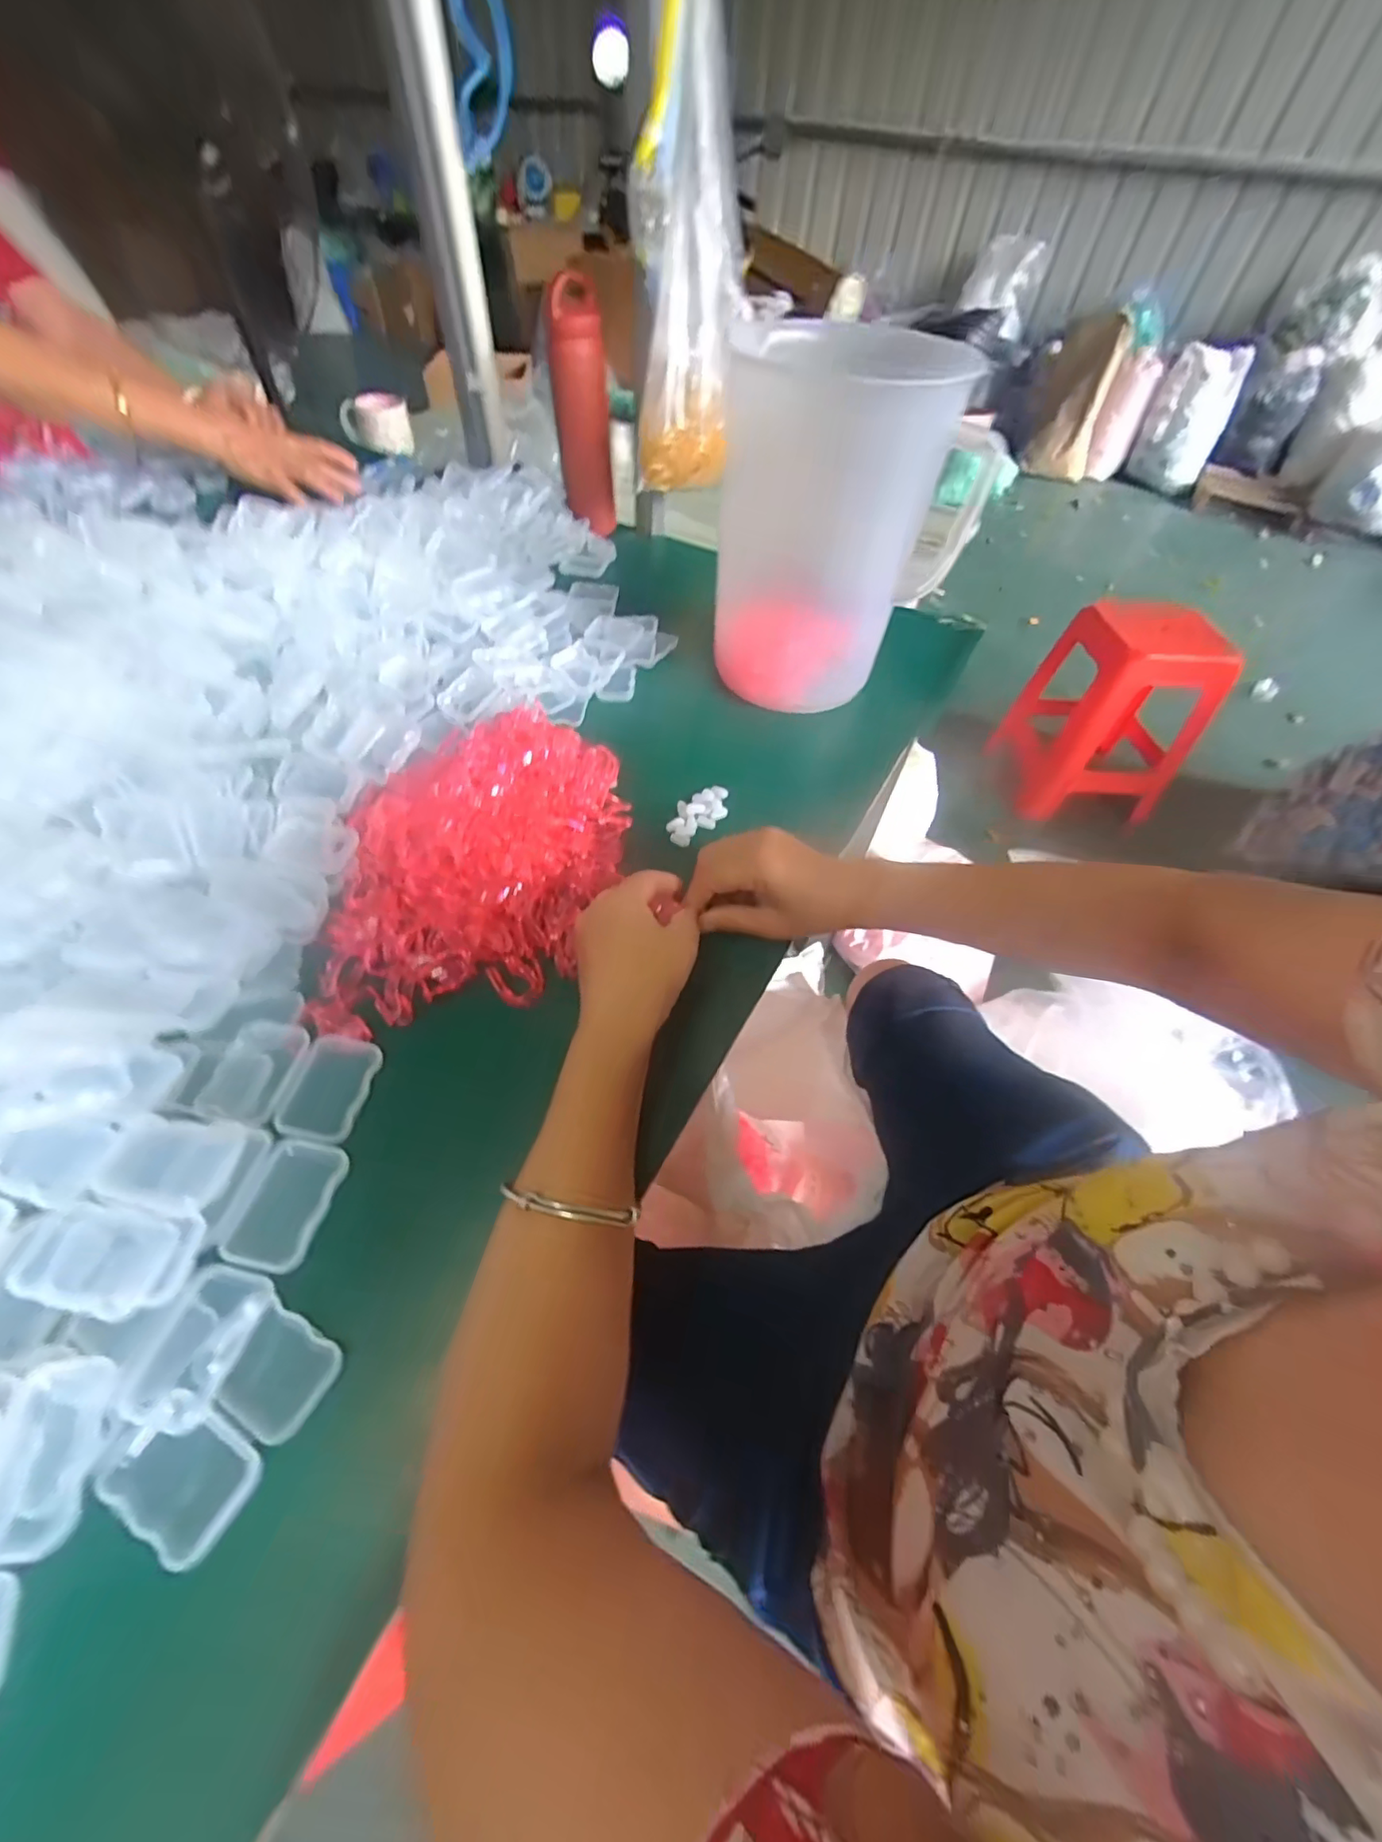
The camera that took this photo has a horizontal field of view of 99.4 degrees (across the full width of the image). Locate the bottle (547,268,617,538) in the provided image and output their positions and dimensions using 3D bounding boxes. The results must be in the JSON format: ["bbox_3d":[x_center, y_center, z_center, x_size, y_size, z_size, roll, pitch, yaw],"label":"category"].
[{"bbox_3d":[-0.131,-0.608,0.715,0.066,0.206,0.068,-10,54,-11],"label":"bottle"}]

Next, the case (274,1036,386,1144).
[{"bbox_3d":[-0.199,0.091,0.324,0.040,0.014,0.056,8,53,2],"label":"case"}]

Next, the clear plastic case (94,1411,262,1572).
[{"bbox_3d":[-0.201,0.218,0.232,0.054,0.014,0.036,26,56,15],"label":"clear plastic case"}]

